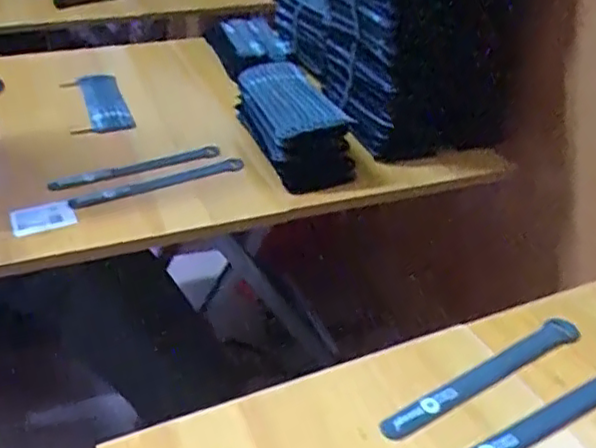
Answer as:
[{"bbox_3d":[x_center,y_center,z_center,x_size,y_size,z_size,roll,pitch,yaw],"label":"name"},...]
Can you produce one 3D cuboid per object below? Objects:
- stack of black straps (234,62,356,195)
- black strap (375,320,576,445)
[{"bbox_3d":[-0.009,-0.125,0.780,0.098,0.077,0.200,-8,34,-13],"label":"stack of black straps"},{"bbox_3d":[0.142,0.115,0.482,0.197,0.008,0.021,-20,38,-28],"label":"black strap"}]

